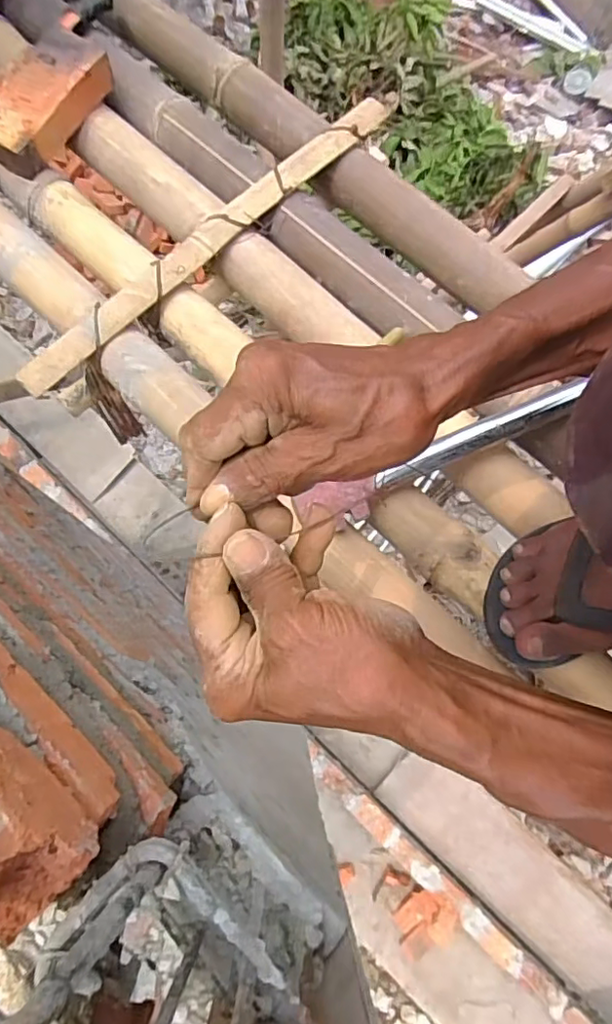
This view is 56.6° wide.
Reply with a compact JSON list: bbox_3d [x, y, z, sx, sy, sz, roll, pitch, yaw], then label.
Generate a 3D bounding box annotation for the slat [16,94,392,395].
[{"bbox_3d":[-0.091,-0.279,0.569,0.470,0.024,0.039,-43,79,-12],"label":"slat"}]

